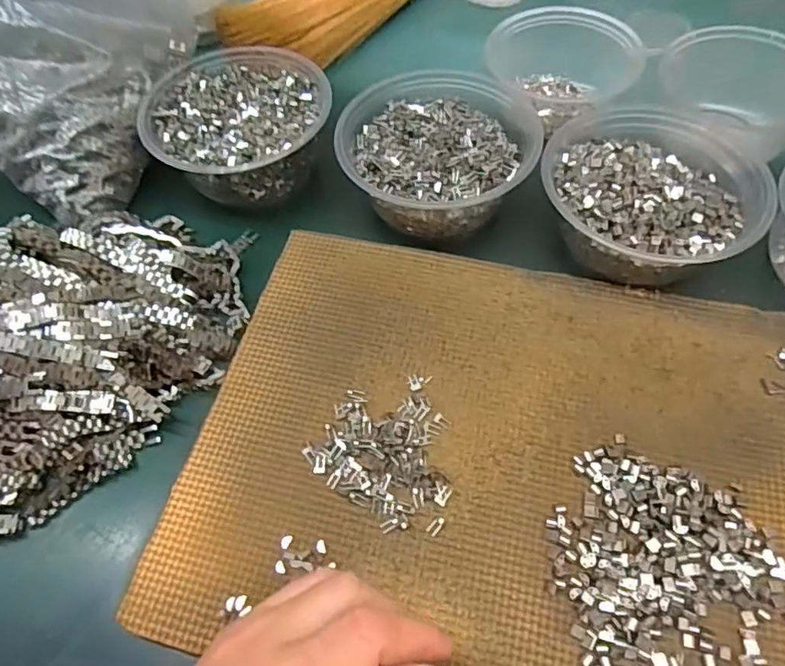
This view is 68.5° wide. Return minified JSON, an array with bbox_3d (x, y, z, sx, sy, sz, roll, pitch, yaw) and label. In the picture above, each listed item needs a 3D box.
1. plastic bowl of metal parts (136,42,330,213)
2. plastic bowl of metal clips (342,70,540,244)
[{"bbox_3d":[-0.114,-0.157,0.441,0.130,0.056,0.136,-2,59,4],"label":"plastic bowl of metal parts"},{"bbox_3d":[0.033,-0.127,0.414,0.131,0.054,0.122,-2,59,4],"label":"plastic bowl of metal clips"}]

